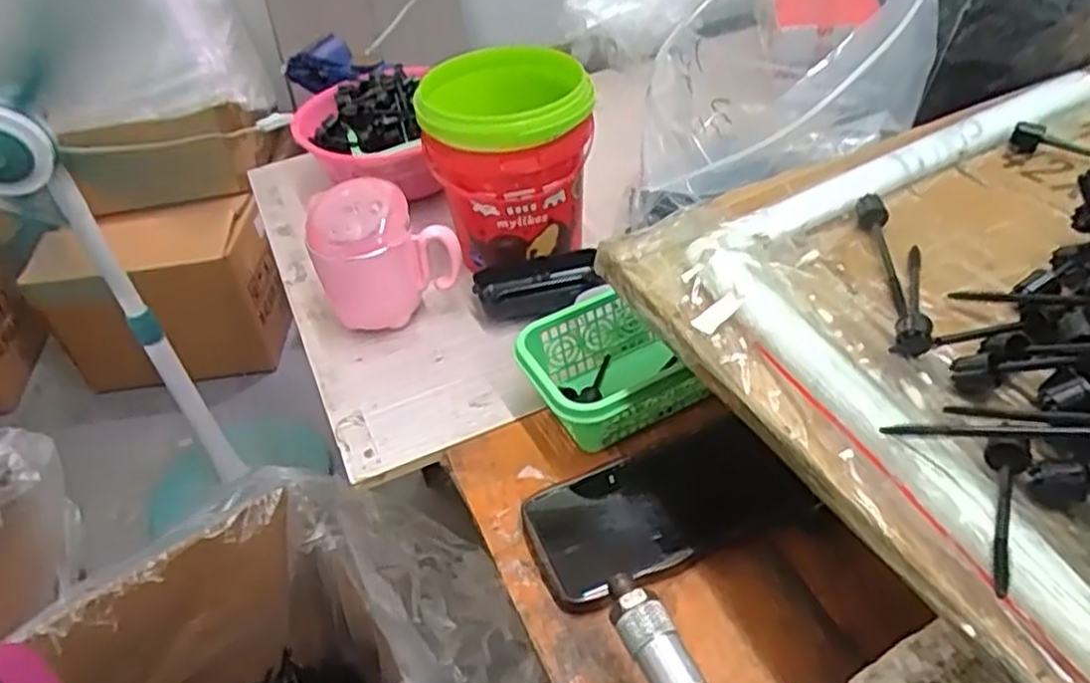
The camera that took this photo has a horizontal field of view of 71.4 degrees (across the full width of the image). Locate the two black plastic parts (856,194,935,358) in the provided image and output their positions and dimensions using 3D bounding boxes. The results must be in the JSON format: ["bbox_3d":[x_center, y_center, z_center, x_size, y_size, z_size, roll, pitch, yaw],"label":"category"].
[{"bbox_3d":[0.176,-0.033,0.376,0.027,0.016,0.118,3,43,11],"label":"two black plastic parts"}]

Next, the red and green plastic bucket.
[{"bbox_3d":[-0.028,-0.154,0.624,0.124,0.130,0.139,-8,42,-1],"label":"red and green plastic bucket"}]

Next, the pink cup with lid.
[{"bbox_3d":[-0.124,-0.067,0.595,0.108,0.107,0.072,-16,42,-10],"label":"pink cup with lid"}]

